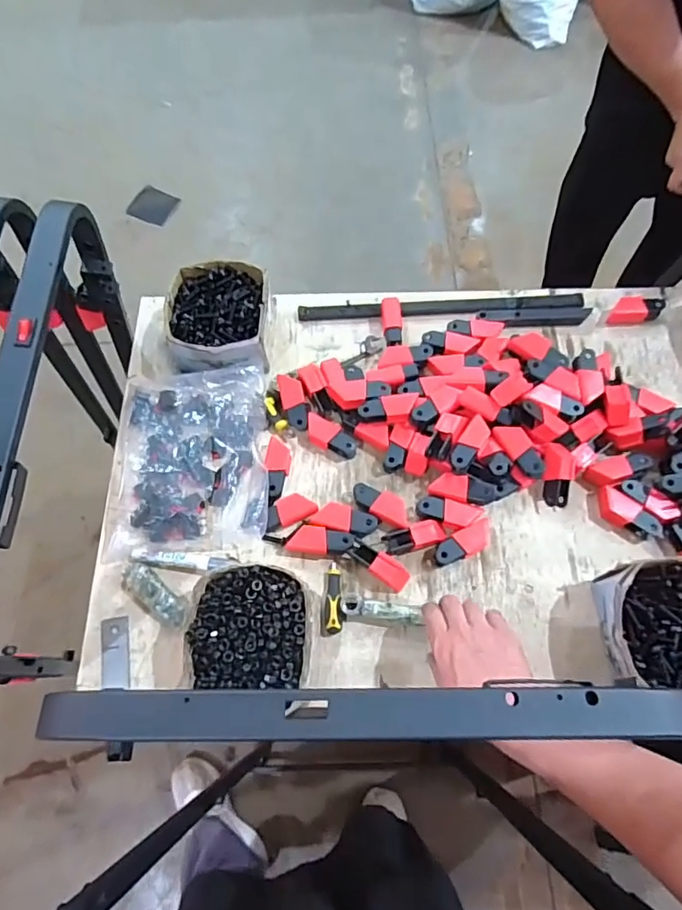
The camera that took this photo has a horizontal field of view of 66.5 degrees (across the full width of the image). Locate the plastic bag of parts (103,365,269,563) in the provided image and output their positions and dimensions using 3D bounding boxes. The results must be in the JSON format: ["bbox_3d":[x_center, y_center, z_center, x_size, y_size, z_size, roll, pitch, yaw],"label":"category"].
[{"bbox_3d":[-0.208,0.005,0.723,0.211,0.041,0.267,-4,67,0],"label":"plastic bag of parts"}]

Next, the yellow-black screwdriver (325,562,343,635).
[{"bbox_3d":[-0.009,0.180,0.660,0.018,0.021,0.086,-1,67,1],"label":"yellow-black screwdriver"}]

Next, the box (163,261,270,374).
[{"bbox_3d":[-0.178,-0.205,0.770,0.146,0.068,0.155,2,68,3],"label":"box"}]

